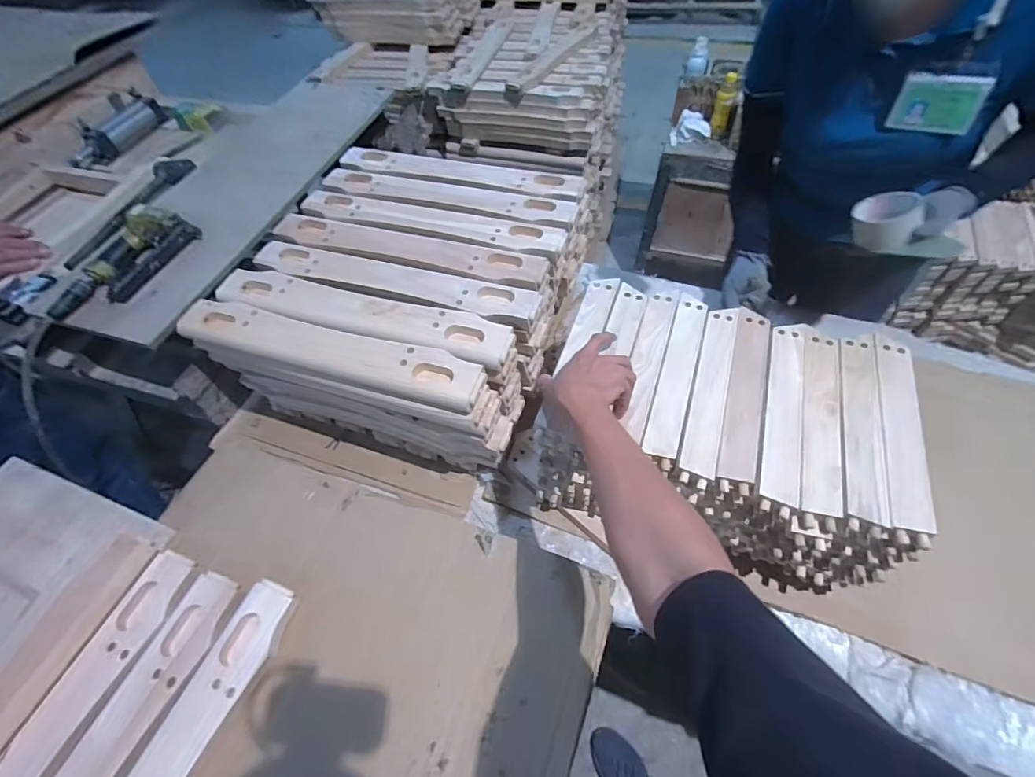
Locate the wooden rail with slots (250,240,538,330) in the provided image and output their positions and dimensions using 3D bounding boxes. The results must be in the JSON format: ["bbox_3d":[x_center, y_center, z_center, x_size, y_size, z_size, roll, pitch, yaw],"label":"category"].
[{"bbox_3d":[-0.207,-0.173,0.732,0.489,0.017,0.062,15,59,14],"label":"wooden rail with slots"}]

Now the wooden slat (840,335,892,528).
[{"bbox_3d":[0.435,0.035,0.585,0.043,0.015,0.278,15,59,14],"label":"wooden slat"}]

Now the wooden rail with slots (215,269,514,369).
[{"bbox_3d":[-0.248,-0.117,0.698,0.494,0.018,0.079,14,59,14],"label":"wooden rail with slots"}]

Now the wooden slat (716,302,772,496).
[{"bbox_3d":[0.304,0.004,0.617,0.045,0.010,0.281,15,59,14],"label":"wooden slat"}]

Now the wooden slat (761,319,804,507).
[{"bbox_3d":[0.349,0.018,0.605,0.044,0.014,0.279,15,59,14],"label":"wooden slat"}]

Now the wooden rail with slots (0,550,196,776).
[{"bbox_3d":[-0.535,0.421,0.491,0.071,0.015,0.494,16,59,15],"label":"wooden rail with slots"}]

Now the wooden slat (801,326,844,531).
[{"bbox_3d":[0.388,0.034,0.591,0.045,0.013,0.290,15,59,14],"label":"wooden slat"}]

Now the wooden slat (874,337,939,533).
[{"bbox_3d":[0.476,0.042,0.575,0.043,0.014,0.279,15,59,14],"label":"wooden slat"}]

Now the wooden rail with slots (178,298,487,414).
[{"bbox_3d":[-0.282,-0.056,0.666,0.485,0.031,0.072,14,59,14],"label":"wooden rail with slots"}]

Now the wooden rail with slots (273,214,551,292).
[{"bbox_3d":[-0.197,-0.234,0.772,0.494,0.016,0.071,15,59,14],"label":"wooden rail with slots"}]

